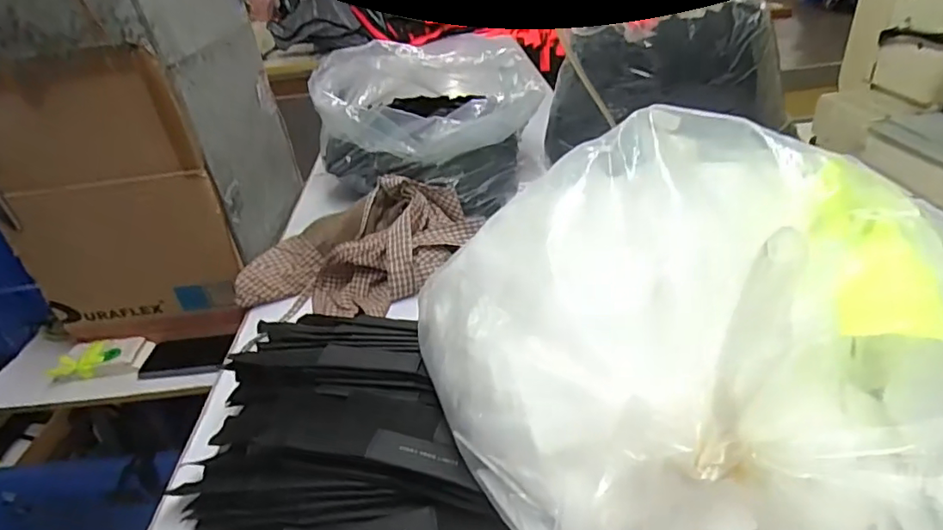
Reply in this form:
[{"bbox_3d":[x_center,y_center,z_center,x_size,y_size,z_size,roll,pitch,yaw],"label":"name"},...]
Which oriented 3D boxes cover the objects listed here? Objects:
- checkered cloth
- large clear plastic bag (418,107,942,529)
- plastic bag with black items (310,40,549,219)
[{"bbox_3d":[-0.161,-0.018,0.799,0.345,0.100,0.182,-17,33,-15],"label":"checkered cloth"},{"bbox_3d":[0.133,0.063,0.433,0.273,0.267,0.407,-19,33,-18],"label":"large clear plastic bag"},{"bbox_3d":[-0.079,-0.278,1.034,0.388,0.218,0.350,3,33,16],"label":"plastic bag with black items"}]

